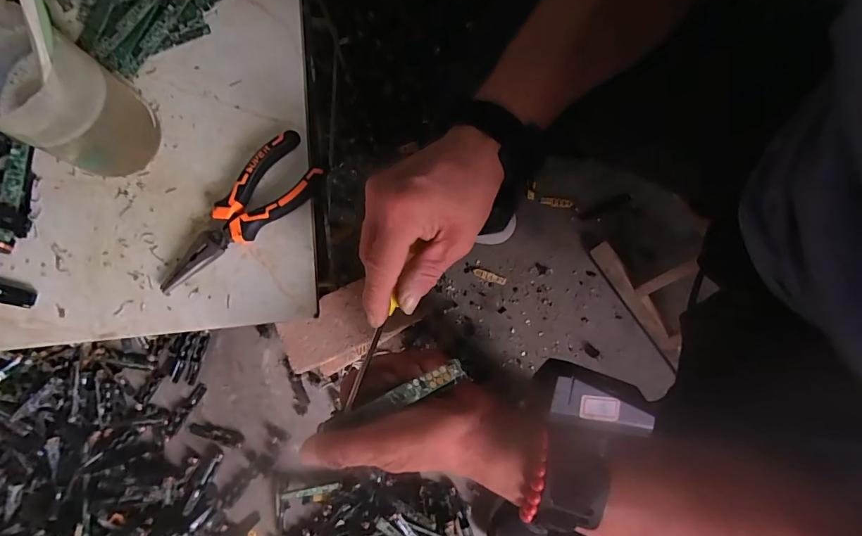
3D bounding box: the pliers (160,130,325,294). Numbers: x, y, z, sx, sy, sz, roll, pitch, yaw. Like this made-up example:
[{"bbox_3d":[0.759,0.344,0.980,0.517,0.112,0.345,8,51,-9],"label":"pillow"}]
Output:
[{"bbox_3d":[-0.152,-0.041,0.335,0.049,0.019,0.153,43,84,10],"label":"pliers"}]

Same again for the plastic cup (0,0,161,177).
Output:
[{"bbox_3d":[-0.263,-0.119,0.304,0.065,0.106,0.076,36,82,9],"label":"plastic cup"}]

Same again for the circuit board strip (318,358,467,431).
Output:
[{"bbox_3d":[-0.026,0.079,0.256,0.101,0.004,0.010,-26,79,16],"label":"circuit board strip"}]

